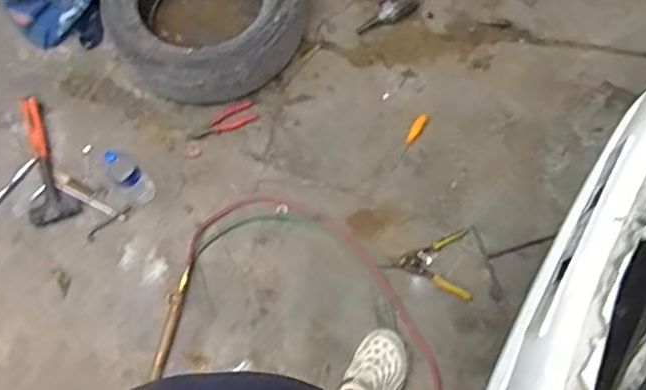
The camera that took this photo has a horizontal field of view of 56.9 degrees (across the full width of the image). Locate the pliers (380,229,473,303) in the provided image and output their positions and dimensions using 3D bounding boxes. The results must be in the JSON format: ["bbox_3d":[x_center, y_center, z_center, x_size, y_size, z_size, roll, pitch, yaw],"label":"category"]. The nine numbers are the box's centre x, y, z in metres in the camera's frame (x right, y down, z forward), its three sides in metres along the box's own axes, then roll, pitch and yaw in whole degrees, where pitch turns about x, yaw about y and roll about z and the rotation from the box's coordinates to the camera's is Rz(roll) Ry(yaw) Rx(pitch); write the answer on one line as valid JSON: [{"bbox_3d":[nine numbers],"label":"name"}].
[{"bbox_3d":[0.276,0.145,1.453,0.224,0.016,0.161,21,74,9],"label":"pliers"}]

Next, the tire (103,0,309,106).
[{"bbox_3d":[-0.302,-0.526,1.631,0.492,0.192,0.565,41,81,17],"label":"tire"}]

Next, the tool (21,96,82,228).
[{"bbox_3d":[-0.759,-0.088,1.574,0.121,0.030,0.347,-26,73,-6],"label":"tool"}]

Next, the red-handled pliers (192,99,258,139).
[{"bbox_3d":[-0.265,-0.196,1.612,0.177,0.012,0.062,-28,73,-7],"label":"red-handled pliers"}]

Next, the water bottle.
[{"bbox_3d":[-0.481,-0.046,1.463,0.083,0.201,0.079,39,78,12],"label":"water bottle"}]

